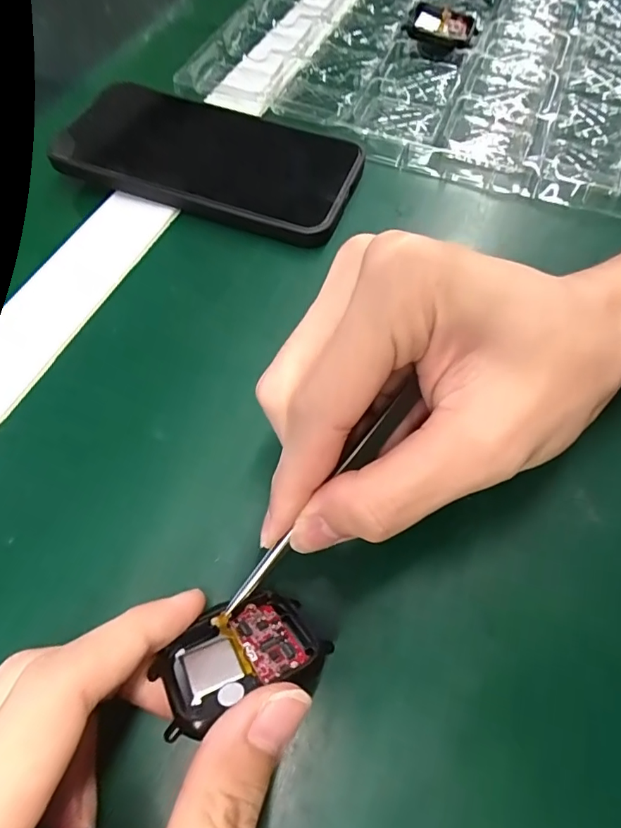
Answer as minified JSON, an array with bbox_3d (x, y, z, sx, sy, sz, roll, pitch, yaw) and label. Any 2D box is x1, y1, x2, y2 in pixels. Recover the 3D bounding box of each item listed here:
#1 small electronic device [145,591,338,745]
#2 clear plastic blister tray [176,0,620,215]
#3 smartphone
[{"bbox_3d":[-0.021,0.071,0.141,0.046,0.006,0.038,-17,23,-20],"label":"small electronic device"},{"bbox_3d":[0.087,-0.254,0.328,0.283,0.019,0.261,16,63,9],"label":"clear plastic blister tray"},{"bbox_3d":[-0.056,-0.143,0.265,0.159,0.010,0.083,17,64,7],"label":"smartphone"}]

